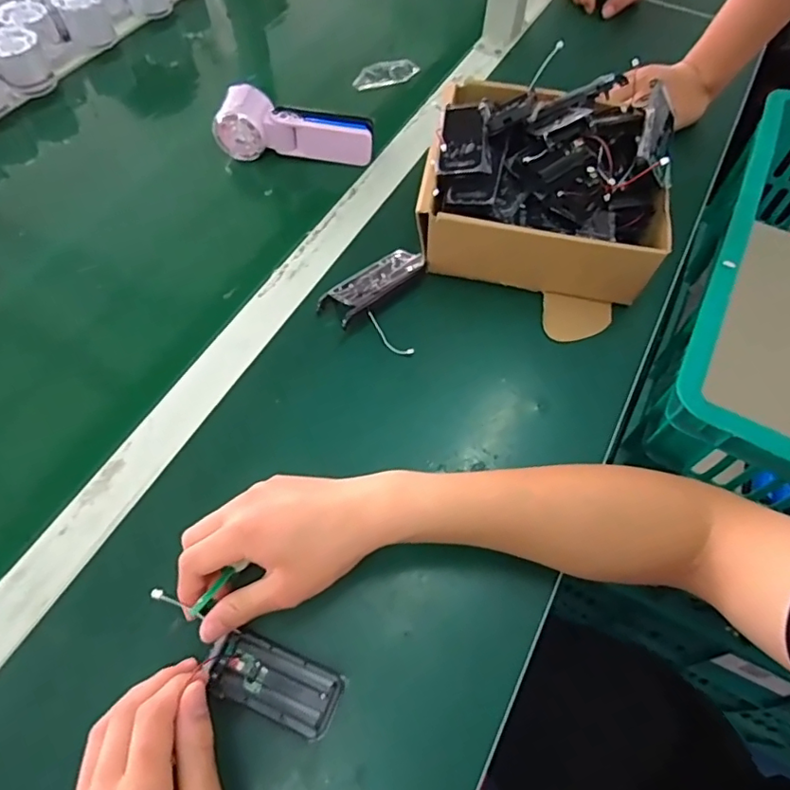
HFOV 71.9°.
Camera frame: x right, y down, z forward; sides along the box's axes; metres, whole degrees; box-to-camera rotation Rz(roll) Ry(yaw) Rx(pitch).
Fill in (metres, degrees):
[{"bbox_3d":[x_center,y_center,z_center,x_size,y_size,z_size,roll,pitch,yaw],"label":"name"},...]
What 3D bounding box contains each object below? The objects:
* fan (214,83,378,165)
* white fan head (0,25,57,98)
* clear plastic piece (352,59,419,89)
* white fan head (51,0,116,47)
[{"bbox_3d":[-0.107,-0.289,0.588,0.163,0.058,0.041,1,59,0],"label":"fan"},{"bbox_3d":[-0.433,-0.385,0.633,0.057,0.055,0.060,-30,64,-18],"label":"white fan head"},{"bbox_3d":[-0.012,-0.413,0.700,0.091,0.012,0.036,-22,62,-14],"label":"clear plastic piece"},{"bbox_3d":[-0.388,-0.472,0.681,0.060,0.049,0.059,-29,63,-17],"label":"white fan head"}]

